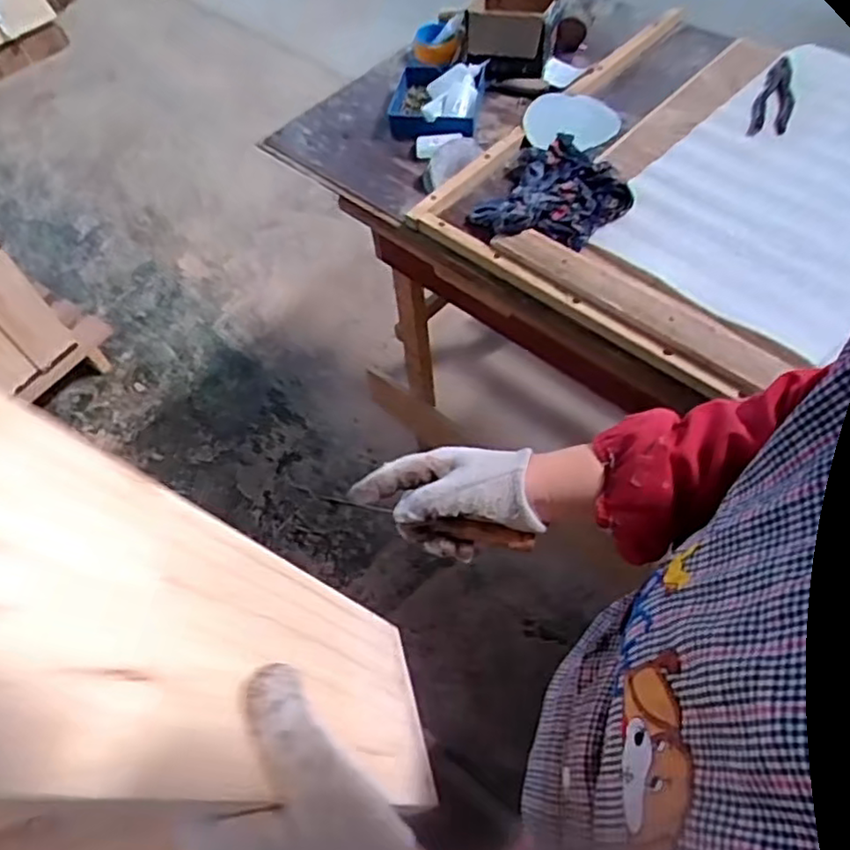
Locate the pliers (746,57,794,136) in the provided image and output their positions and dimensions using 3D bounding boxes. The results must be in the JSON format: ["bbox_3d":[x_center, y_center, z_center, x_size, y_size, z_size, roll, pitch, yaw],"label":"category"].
[{"bbox_3d":[0.536,-0.499,1.036,0.053,0.026,0.193,18,60,17],"label":"pliers"}]

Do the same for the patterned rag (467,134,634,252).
[{"bbox_3d":[0.190,-0.336,0.975,0.207,0.050,0.221,18,60,17],"label":"patterned rag"}]

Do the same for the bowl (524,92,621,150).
[{"bbox_3d":[0.237,-0.480,1.074,0.129,0.028,0.151,40,65,16],"label":"bowl"}]

